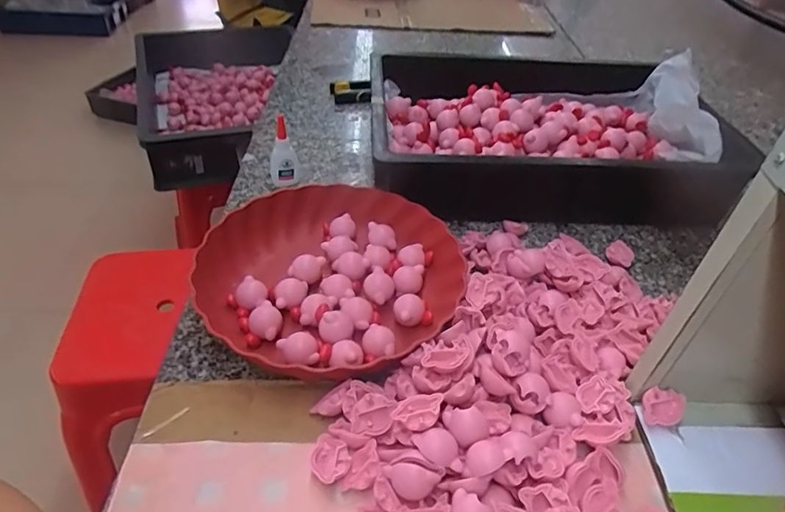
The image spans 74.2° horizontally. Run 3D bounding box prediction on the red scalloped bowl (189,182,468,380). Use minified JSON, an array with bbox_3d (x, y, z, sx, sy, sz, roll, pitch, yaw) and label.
[{"bbox_3d":[-0.049,0.013,0.496,0.229,0.049,0.237,1,41,-1],"label":"red scalloped bowl"}]

